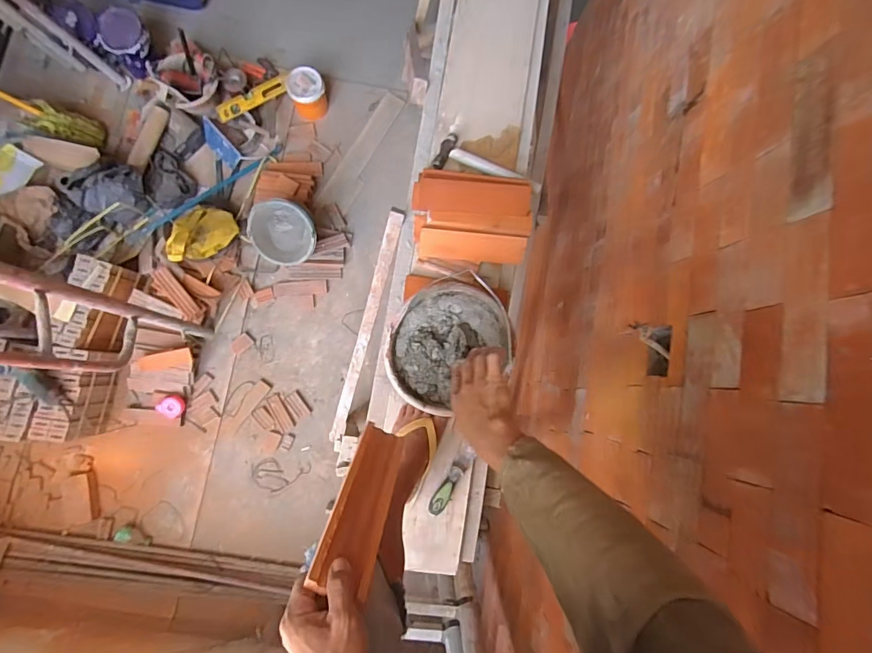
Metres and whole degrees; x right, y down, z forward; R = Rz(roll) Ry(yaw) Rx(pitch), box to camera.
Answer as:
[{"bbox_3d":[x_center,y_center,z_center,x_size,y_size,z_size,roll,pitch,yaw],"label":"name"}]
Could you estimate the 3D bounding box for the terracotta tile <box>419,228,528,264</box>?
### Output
[{"bbox_3d":[0.080,-0.174,0.942,0.226,0.013,0.066,3,106,2],"label":"terracotta tile"}]

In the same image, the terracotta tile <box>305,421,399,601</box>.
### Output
[{"bbox_3d":[-0.083,0.201,0.518,0.062,0.222,0.017,27,117,-7],"label":"terracotta tile"}]

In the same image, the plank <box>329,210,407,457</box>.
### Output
[{"bbox_3d":[-0.213,0.062,1.232,0.045,0.052,0.831,15,123,-8],"label":"plank"}]

